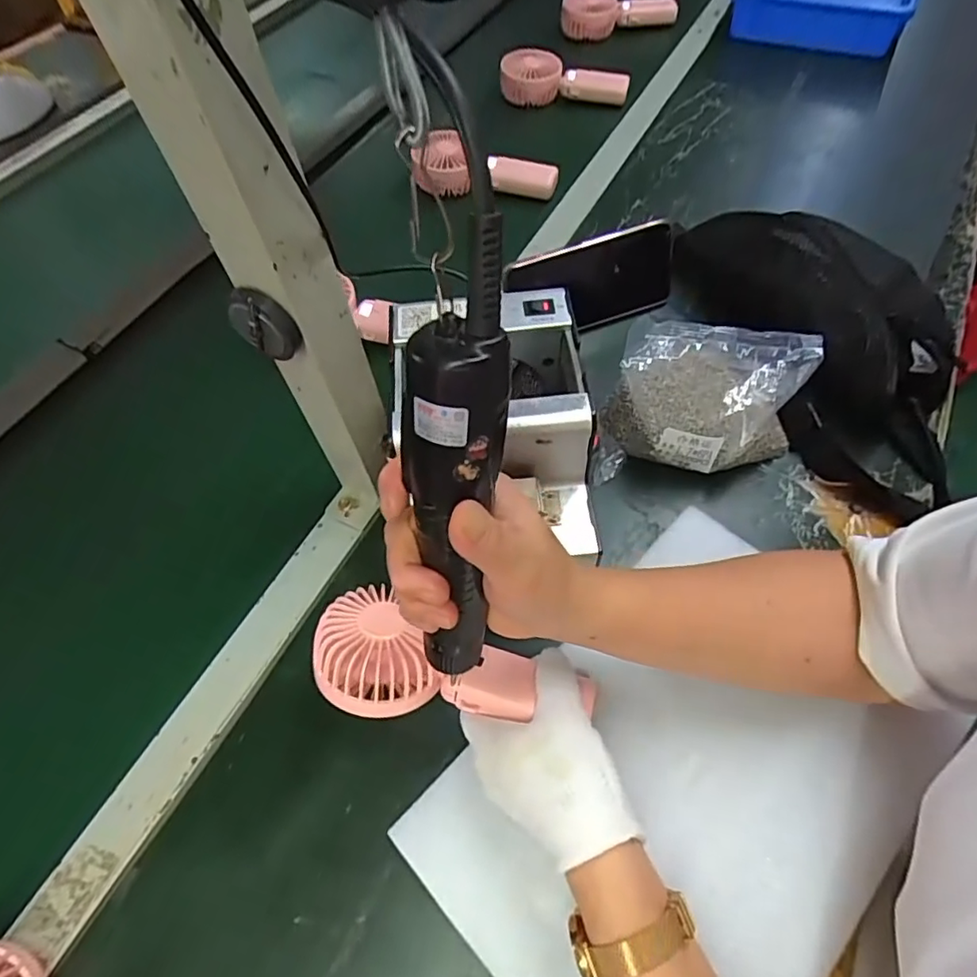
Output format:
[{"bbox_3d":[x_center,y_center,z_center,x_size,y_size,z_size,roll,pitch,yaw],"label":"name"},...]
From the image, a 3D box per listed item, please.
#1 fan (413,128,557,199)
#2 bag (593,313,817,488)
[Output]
[{"bbox_3d":[-0.001,-0.403,0.731,0.180,0.057,0.082,7,58,11],"label":"fan"},{"bbox_3d":[0.175,-0.067,0.472,0.160,0.102,0.087,3,58,6],"label":"bag"}]

